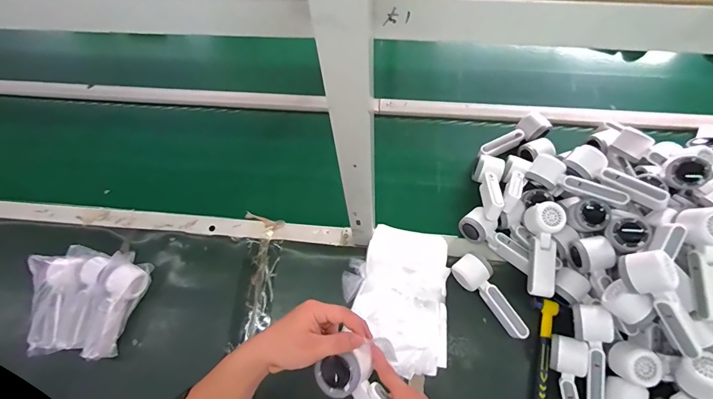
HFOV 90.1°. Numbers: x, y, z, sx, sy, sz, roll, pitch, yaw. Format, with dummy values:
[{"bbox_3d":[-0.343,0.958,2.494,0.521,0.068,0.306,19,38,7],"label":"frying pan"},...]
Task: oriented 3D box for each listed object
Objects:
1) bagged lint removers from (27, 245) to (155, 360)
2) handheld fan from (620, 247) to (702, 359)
[{"bbox_3d":[-0.528,0.195,0.684,0.209,0.060,0.191,0,66,3],"label":"bagged lint removers"},{"bbox_3d":[0.458,0.151,0.525,0.050,0.052,0.172,-35,93,-12],"label":"handheld fan"}]

